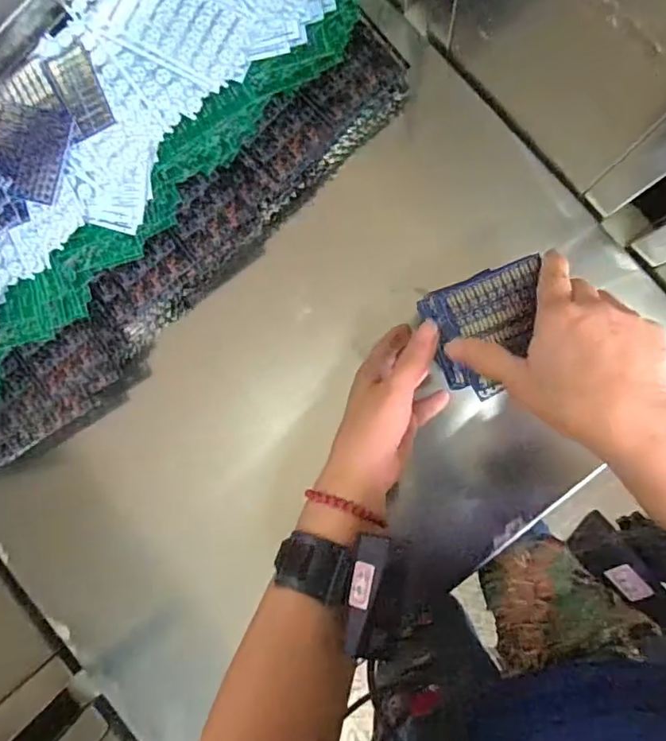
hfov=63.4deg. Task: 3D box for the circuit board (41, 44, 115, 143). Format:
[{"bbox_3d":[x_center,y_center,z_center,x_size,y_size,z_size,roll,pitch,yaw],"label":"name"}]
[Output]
[{"bbox_3d":[-0.206,-0.227,0.437,0.036,0.004,0.072,-23,88,5],"label":"circuit board"}]

